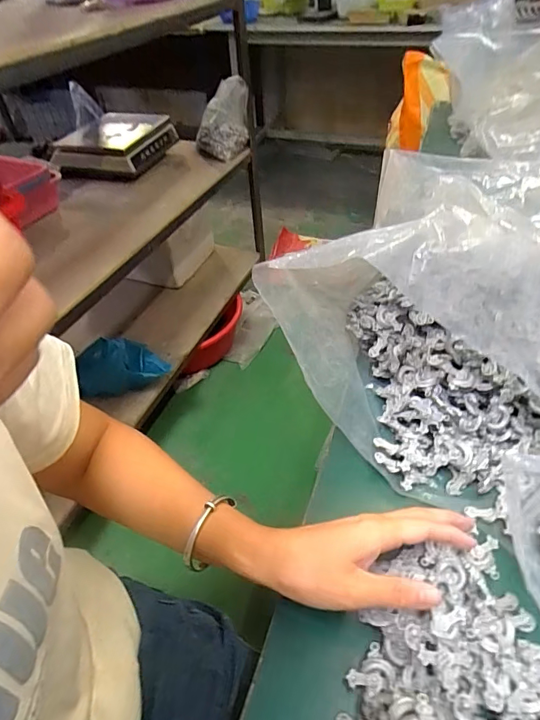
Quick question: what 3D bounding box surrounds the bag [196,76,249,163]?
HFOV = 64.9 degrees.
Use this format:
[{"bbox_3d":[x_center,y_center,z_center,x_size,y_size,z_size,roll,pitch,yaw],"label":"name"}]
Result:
[{"bbox_3d":[-0.149,-0.757,1.328,0.164,0.097,0.283,4,68,7],"label":"bag"}]

